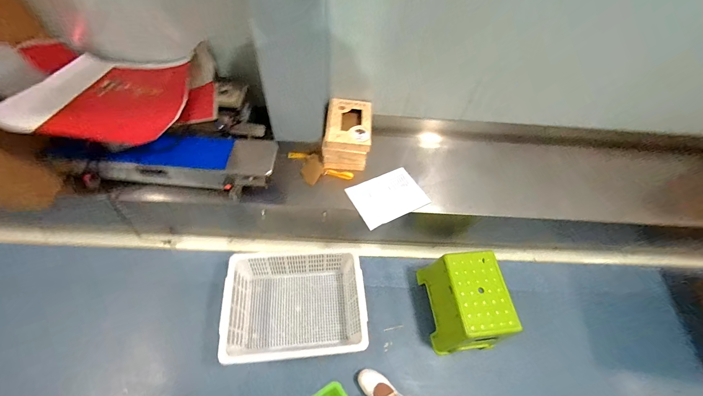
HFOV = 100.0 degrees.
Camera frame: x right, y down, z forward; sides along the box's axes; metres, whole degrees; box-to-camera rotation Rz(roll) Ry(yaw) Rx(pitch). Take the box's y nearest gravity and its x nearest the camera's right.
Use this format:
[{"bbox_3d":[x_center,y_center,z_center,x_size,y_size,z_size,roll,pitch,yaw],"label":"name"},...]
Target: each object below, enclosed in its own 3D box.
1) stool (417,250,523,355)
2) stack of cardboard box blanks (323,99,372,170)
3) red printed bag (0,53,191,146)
[{"bbox_3d":[0.465,0.428,1.213,0.260,0.291,0.322,-5,55,-7],"label":"stool"},{"bbox_3d":[-0.014,-0.261,1.232,0.183,0.173,0.241,3,55,-1],"label":"stack of cardboard box blanks"},{"bbox_3d":[-0.787,-0.310,0.975,0.145,0.230,0.561,28,39,16],"label":"red printed bag"}]

